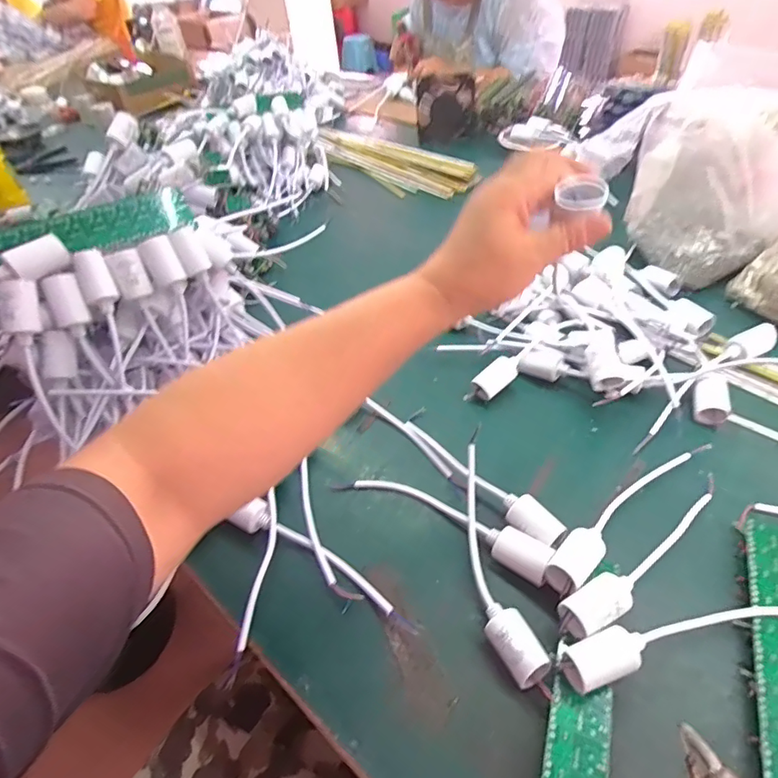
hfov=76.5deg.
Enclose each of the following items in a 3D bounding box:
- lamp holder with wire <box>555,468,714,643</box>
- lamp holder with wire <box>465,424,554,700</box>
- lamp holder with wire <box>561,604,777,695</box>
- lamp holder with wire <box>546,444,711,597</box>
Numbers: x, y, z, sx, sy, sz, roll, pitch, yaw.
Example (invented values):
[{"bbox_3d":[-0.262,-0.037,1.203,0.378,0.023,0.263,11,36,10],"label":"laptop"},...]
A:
[{"bbox_3d":[0.209,0.126,0.384,0.207,0.036,0.029,-29,49,-21],"label":"lamp holder with wire"},{"bbox_3d":[0.079,0.129,0.392,0.033,0.047,0.195,-9,45,-3],"label":"lamp holder with wire"},{"bbox_3d":[0.219,0.169,0.336,0.212,0.034,0.034,-10,45,-4],"label":"lamp holder with wire"},{"bbox_3d":[0.205,0.096,0.415,0.216,0.029,0.029,-33,51,-24],"label":"lamp holder with wire"}]

